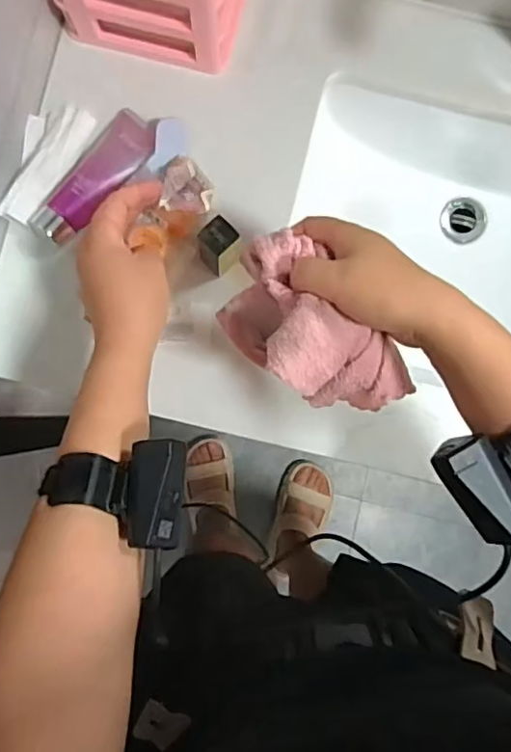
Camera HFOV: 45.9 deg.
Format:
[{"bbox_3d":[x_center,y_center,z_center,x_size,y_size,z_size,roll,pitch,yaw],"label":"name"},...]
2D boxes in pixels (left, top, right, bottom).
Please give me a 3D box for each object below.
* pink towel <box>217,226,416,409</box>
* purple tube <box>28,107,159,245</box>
[{"bbox_3d":[0.040,-0.030,0.460,0.081,0.090,0.153,-41,90,-4],"label":"pink towel"},{"bbox_3d":[-0.153,-0.195,0.593,0.053,0.025,0.152,34,86,-1],"label":"purple tube"}]

